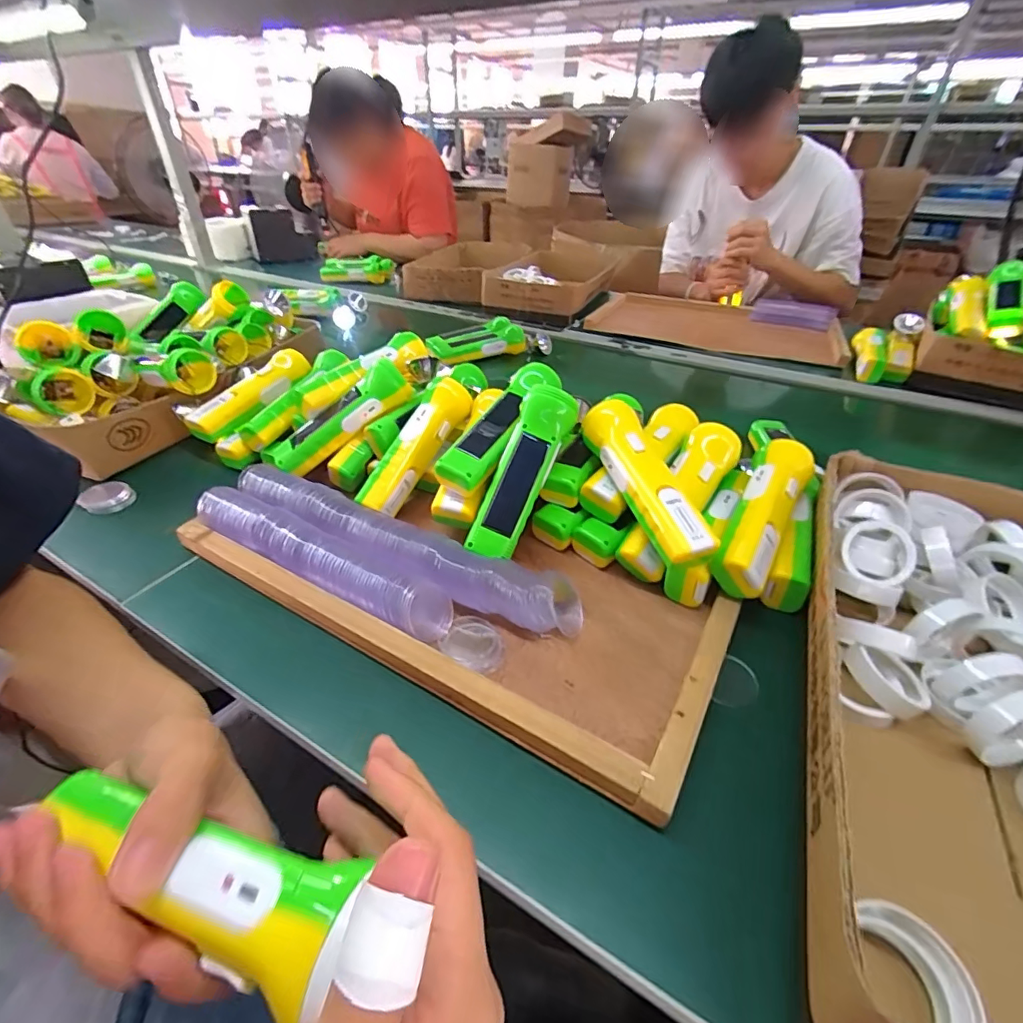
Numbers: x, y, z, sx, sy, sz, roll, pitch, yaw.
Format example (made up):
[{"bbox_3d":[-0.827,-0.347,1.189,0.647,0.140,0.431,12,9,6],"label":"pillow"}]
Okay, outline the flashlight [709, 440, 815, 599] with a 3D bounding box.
[{"bbox_3d":[0.218,-0.002,0.427,0.047,0.038,0.166,23,58,28],"label":"flashlight"}]

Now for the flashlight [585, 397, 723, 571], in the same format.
[{"bbox_3d":[0.117,-0.030,0.424,0.052,0.033,0.166,-11,54,-16],"label":"flashlight"}]

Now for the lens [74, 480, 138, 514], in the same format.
[{"bbox_3d":[-0.443,-0.014,0.543,0.039,0.019,0.046,26,43,30],"label":"lens"}]

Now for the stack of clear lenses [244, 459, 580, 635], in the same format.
[{"bbox_3d":[-0.114,0.030,0.450,0.365,0.040,0.057,18,40,23],"label":"stack of clear lenses"}]

